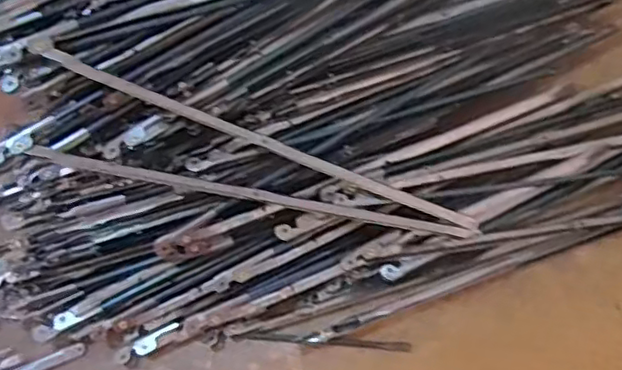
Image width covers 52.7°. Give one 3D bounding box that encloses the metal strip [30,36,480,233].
[{"bbox_3d":[-0.017,-0.016,0.243,0.180,0.009,0.006,22,72,-10],"label":"metal strip"}]

